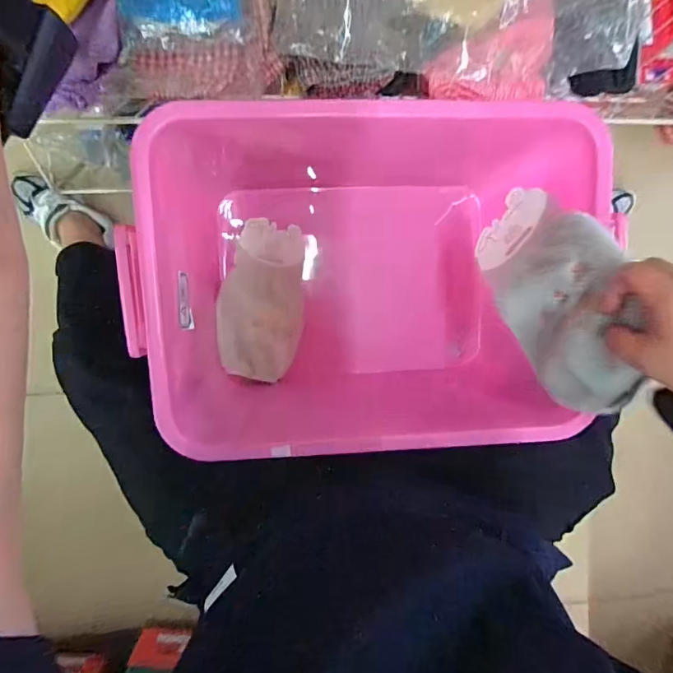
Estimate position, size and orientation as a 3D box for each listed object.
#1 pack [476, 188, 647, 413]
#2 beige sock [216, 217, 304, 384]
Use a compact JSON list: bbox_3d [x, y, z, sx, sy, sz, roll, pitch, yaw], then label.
[{"bbox_3d":[0.226,-0.062,0.480,0.055,0.279,0.132,-2,138,-5],"label":"pack"},{"bbox_3d":[-0.118,-0.061,0.772,0.142,0.025,0.258,16,82,-32],"label":"beige sock"}]

